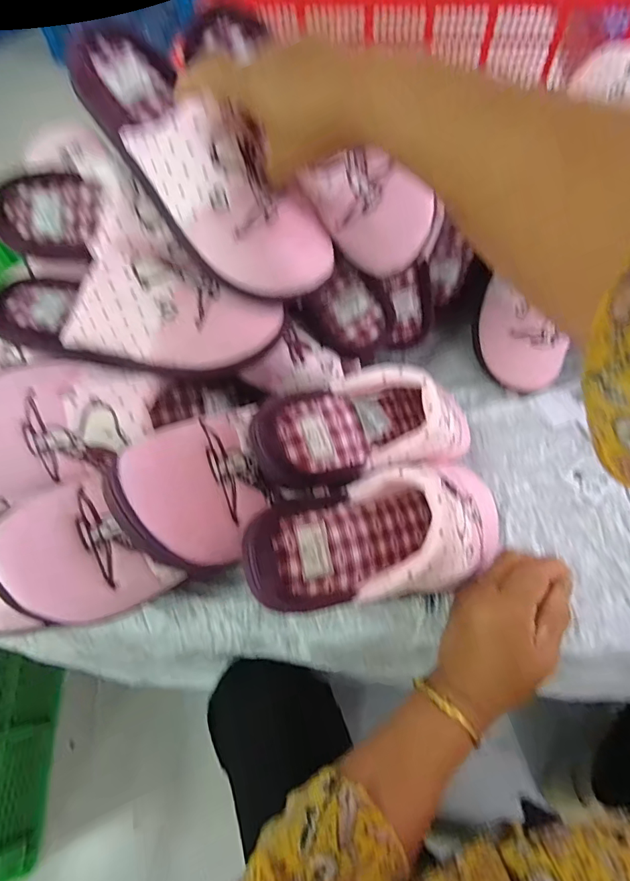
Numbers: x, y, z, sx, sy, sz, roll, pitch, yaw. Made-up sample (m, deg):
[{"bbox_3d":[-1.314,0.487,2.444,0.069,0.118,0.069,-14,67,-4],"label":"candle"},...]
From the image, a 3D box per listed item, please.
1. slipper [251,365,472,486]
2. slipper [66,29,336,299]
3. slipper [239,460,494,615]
[{"bbox_3d":[0.055,-0.017,0.366,0.218,0.066,0.082,-10,60,-28],"label":"slipper"},{"bbox_3d":[-0.082,-0.209,0.327,0.095,0.075,0.237,-43,92,-19],"label":"slipper"},{"bbox_3d":[0.068,0.065,0.333,0.234,0.068,0.085,-8,60,-26],"label":"slipper"}]

